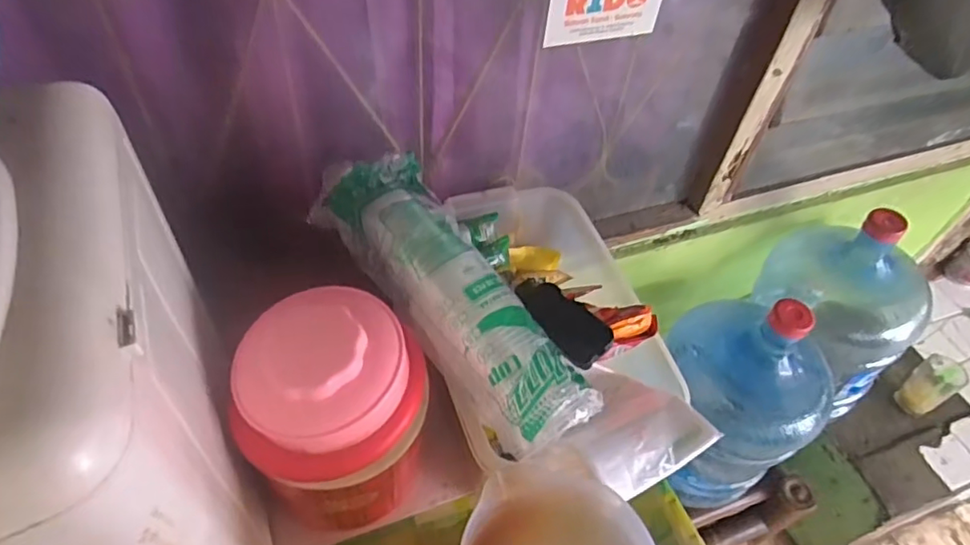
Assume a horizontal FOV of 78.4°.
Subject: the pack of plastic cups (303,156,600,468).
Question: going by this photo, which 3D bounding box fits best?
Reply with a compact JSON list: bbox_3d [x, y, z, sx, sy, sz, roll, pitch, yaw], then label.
[{"bbox_3d":[-0.040,0.019,0.595,0.114,0.088,0.357,-28,58,-25],"label":"pack of plastic cups"}]

